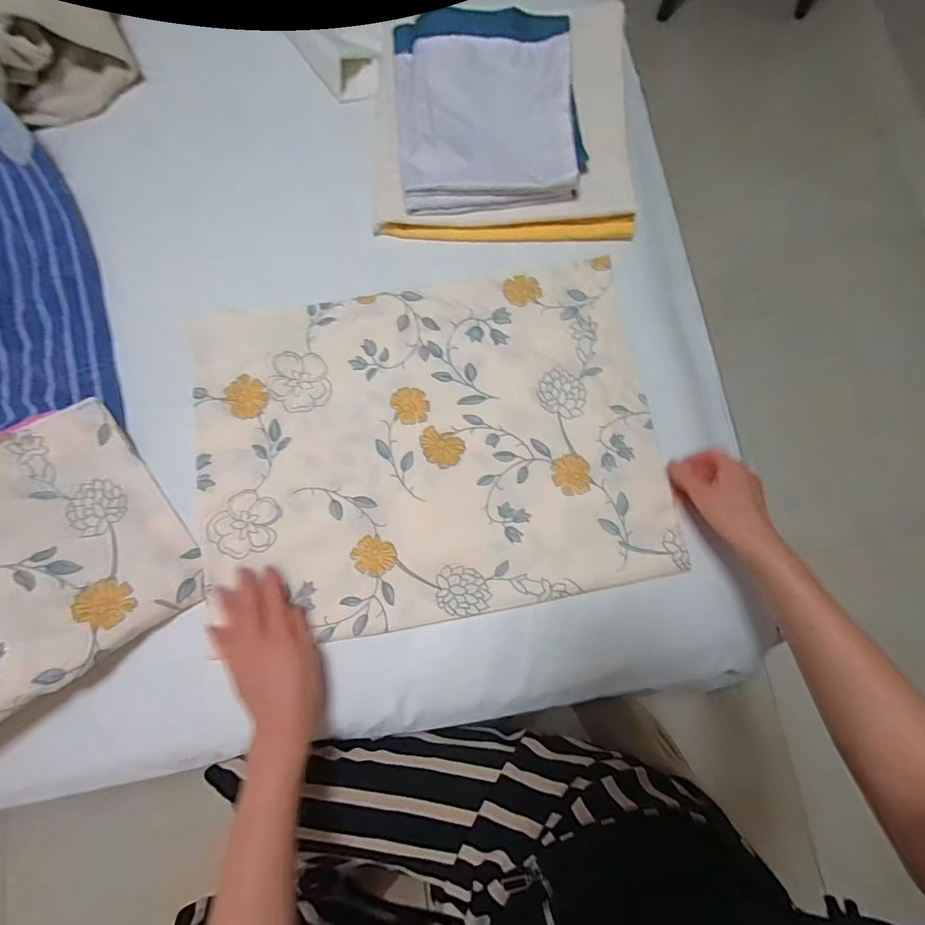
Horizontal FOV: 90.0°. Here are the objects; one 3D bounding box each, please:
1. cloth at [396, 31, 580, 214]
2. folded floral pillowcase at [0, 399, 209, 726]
[{"bbox_3d":[0.033,-0.474,0.626,0.242,0.040,0.270,-3,78,-2],"label":"cloth"},{"bbox_3d":[-0.515,0.138,0.478,0.390,0.084,0.273,-35,81,-8],"label":"folded floral pillowcase"}]

